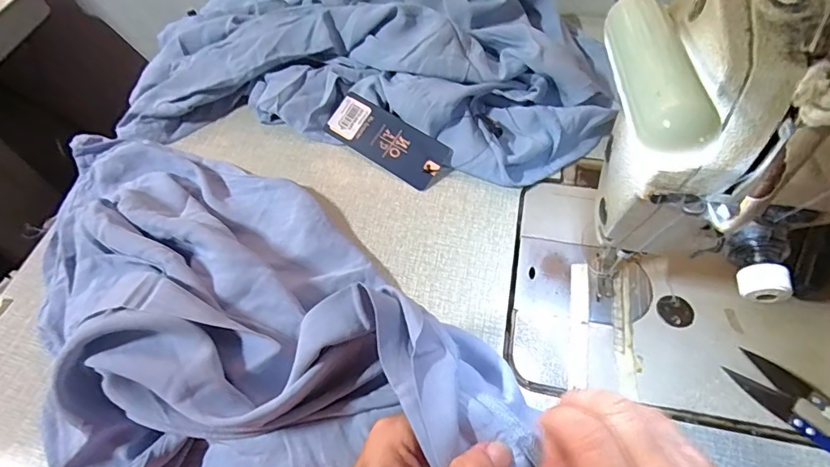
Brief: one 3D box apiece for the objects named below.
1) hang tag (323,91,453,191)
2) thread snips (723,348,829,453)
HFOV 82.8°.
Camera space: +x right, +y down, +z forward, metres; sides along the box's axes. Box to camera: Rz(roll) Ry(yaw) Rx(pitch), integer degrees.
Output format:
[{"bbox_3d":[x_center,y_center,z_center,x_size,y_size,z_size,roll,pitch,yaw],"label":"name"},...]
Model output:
[{"bbox_3d":[-0.026,-0.084,0.422,0.119,0.005,0.045,34,88,18],"label":"hang tag"},{"bbox_3d":[0.253,0.119,0.282,0.026,0.023,0.116,-40,65,-21],"label":"thread snips"}]

